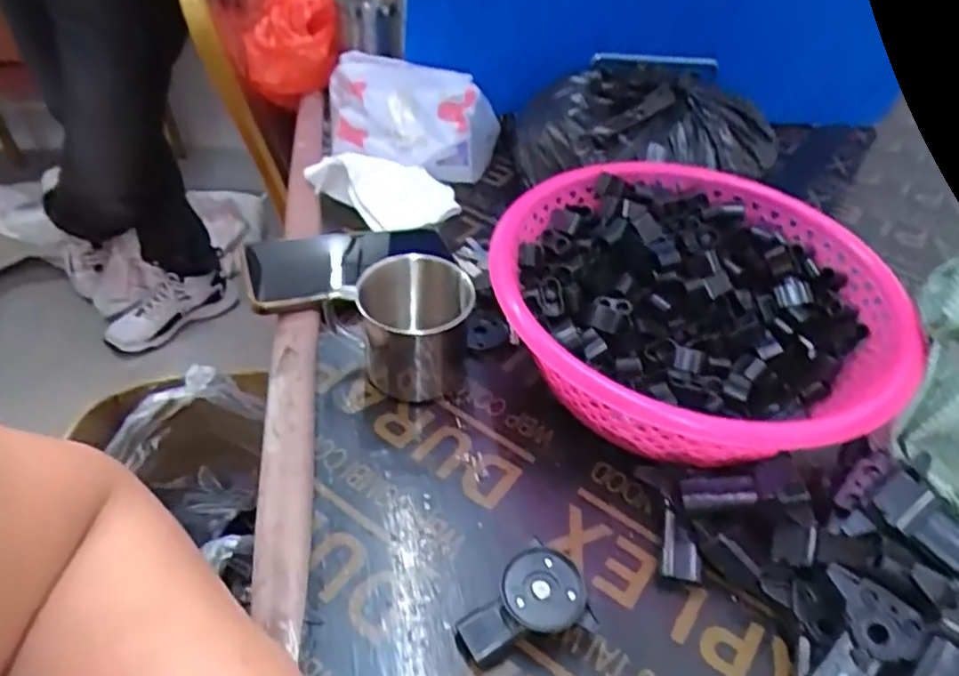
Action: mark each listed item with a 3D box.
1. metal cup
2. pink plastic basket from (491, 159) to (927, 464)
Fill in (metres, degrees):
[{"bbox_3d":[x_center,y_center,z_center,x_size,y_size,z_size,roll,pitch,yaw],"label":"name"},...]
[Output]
[{"bbox_3d":[-0.044,-0.006,0.448,0.072,0.082,0.068,3,44,-3],"label":"metal cup"},{"bbox_3d":[0.144,-0.008,0.457,0.254,0.098,0.256,-10,47,-16],"label":"pink plastic basket"}]

